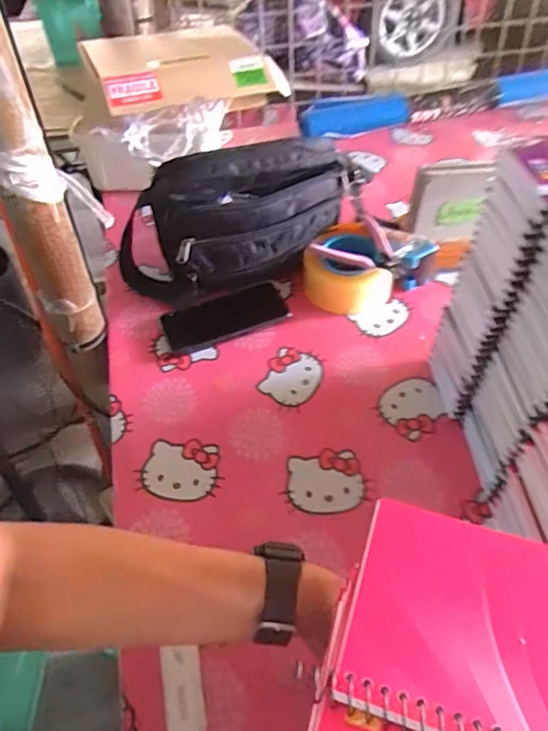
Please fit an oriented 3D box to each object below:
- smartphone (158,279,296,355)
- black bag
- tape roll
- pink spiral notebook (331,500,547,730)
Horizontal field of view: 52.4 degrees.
[{"bbox_3d":[-0.061,-0.063,0.727,0.163,0.012,0.074,-17,50,-11],"label":"smartphone"},{"bbox_3d":[-0.042,-0.188,0.732,0.336,0.184,0.109,-9,49,-4],"label":"black bag"},{"bbox_3d":[0.098,-0.136,0.760,0.112,0.059,0.123,-2,49,2],"label":"tape roll"},{"bbox_3d":[0.095,0.105,0.209,0.130,0.008,0.083,14,51,15],"label":"pink spiral notebook"}]

